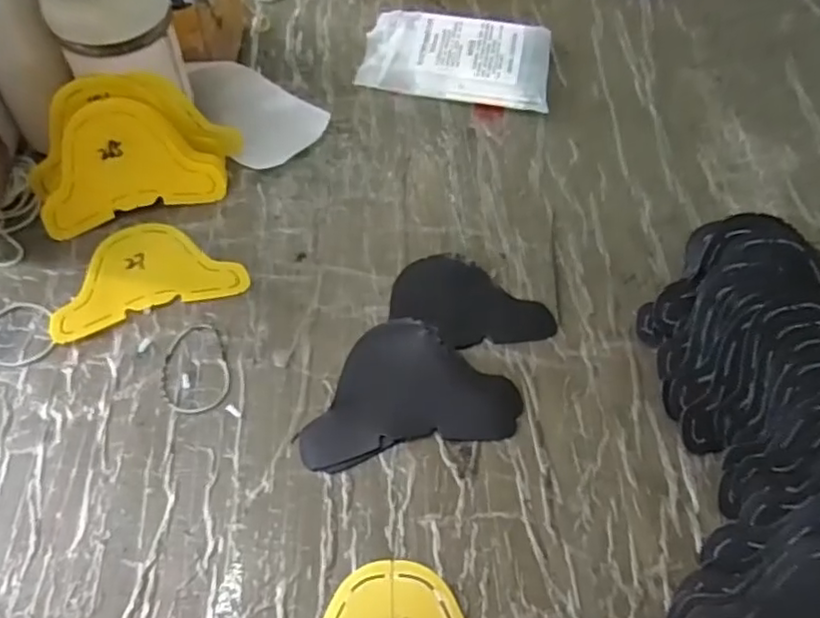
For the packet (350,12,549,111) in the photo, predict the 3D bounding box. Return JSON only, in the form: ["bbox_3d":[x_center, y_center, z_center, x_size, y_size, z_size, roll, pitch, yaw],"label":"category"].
[{"bbox_3d":[0.046,-0.243,0.624,0.175,0.023,0.102,9,57,6],"label":"packet"}]

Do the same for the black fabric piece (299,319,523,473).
[{"bbox_3d":[-0.003,0.052,0.441,0.143,0.010,0.092,-10,57,-7],"label":"black fabric piece"}]

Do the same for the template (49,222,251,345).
[{"bbox_3d":[-0.202,-0.030,0.494,0.135,0.005,0.088,-17,59,-16],"label":"template"}]

